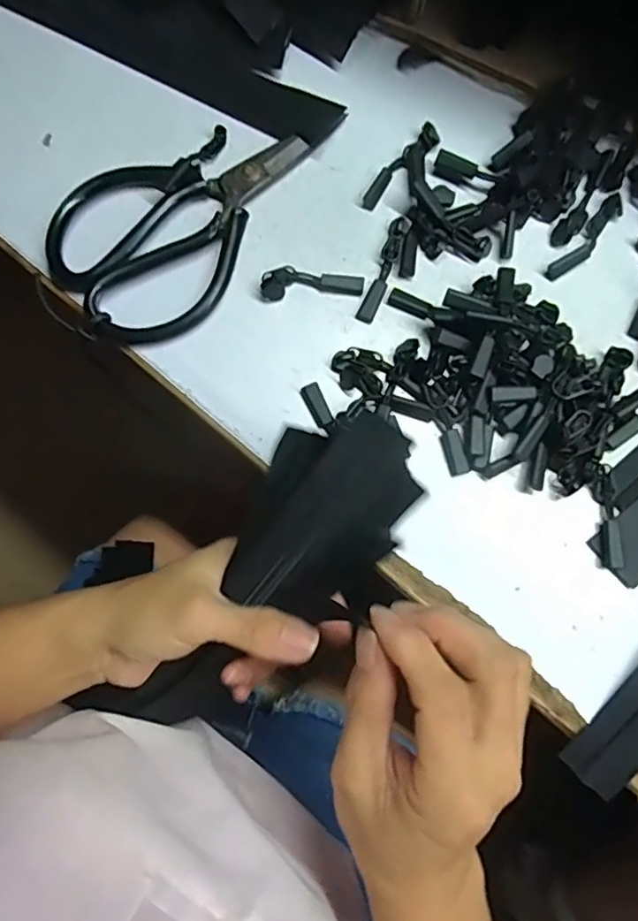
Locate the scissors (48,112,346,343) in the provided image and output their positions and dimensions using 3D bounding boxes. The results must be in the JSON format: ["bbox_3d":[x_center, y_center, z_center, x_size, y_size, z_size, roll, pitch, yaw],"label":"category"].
[{"bbox_3d":[-0.075,-0.145,0.336,0.097,0.015,0.168,35,83,7],"label":"scissors"}]

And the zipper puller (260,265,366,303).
[{"bbox_3d":[-0.003,-0.098,0.329,0.056,0.011,0.016,-5,80,1],"label":"zipper puller"}]

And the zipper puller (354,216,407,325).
[{"bbox_3d":[0.036,-0.106,0.332,0.011,0.008,0.063,20,81,5],"label":"zipper puller"}]

